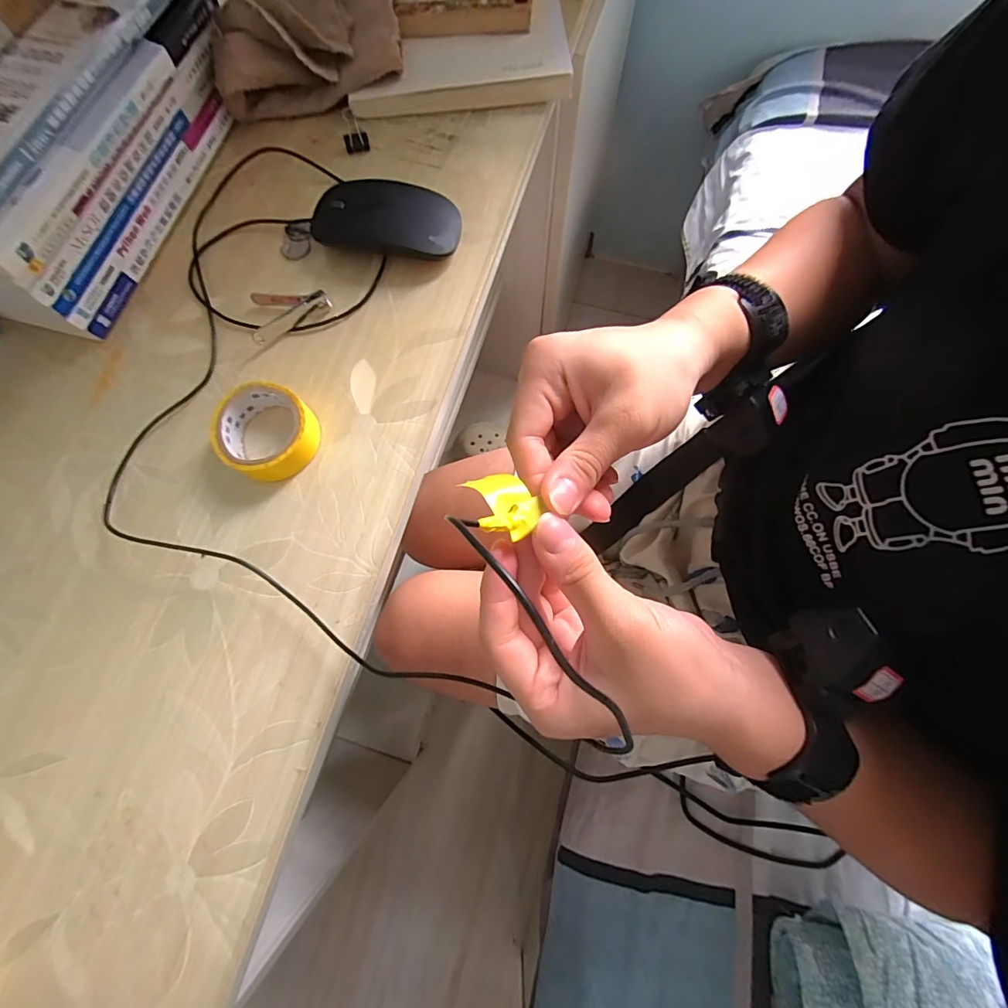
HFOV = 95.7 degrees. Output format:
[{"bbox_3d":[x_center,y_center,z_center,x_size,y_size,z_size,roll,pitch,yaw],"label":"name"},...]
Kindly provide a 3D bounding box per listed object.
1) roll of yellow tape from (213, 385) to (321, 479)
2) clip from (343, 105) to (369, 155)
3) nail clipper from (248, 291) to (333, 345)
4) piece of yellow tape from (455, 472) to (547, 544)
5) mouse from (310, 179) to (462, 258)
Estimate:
[{"bbox_3d":[-0.153,-0.045,0.297,0.062,0.026,0.058,0,74,1],"label":"roll of yellow tape"},{"bbox_3d":[-0.125,-0.311,0.379,0.019,0.012,0.037,-14,75,-3],"label":"clip"},{"bbox_3d":[-0.160,-0.144,0.331,0.059,0.011,0.037,-33,76,-8],"label":"nail clipper"},{"bbox_3d":[-0.002,-0.001,0.205,0.032,0.008,0.042,-16,40,-24],"label":"piece of yellow tape"},{"bbox_3d":[-0.086,-0.209,0.339,0.104,0.031,0.053,6,75,3],"label":"mouse"}]

